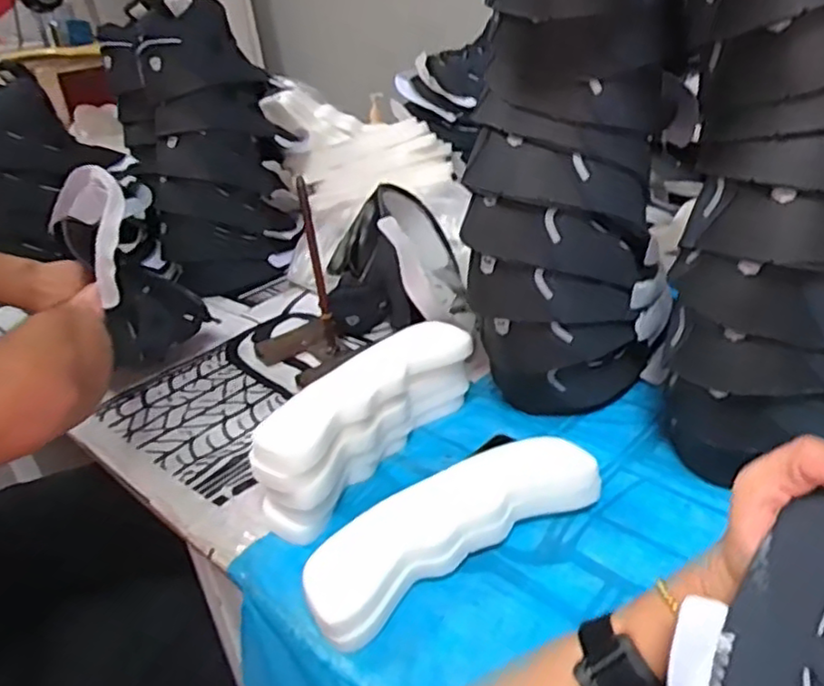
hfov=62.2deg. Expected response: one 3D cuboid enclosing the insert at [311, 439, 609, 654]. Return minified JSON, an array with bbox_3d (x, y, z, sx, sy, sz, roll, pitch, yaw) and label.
[{"bbox_3d":[0.030,0.150,0.567,0.250,0.060,0.081,-20,30,-23],"label":"insert"}]

